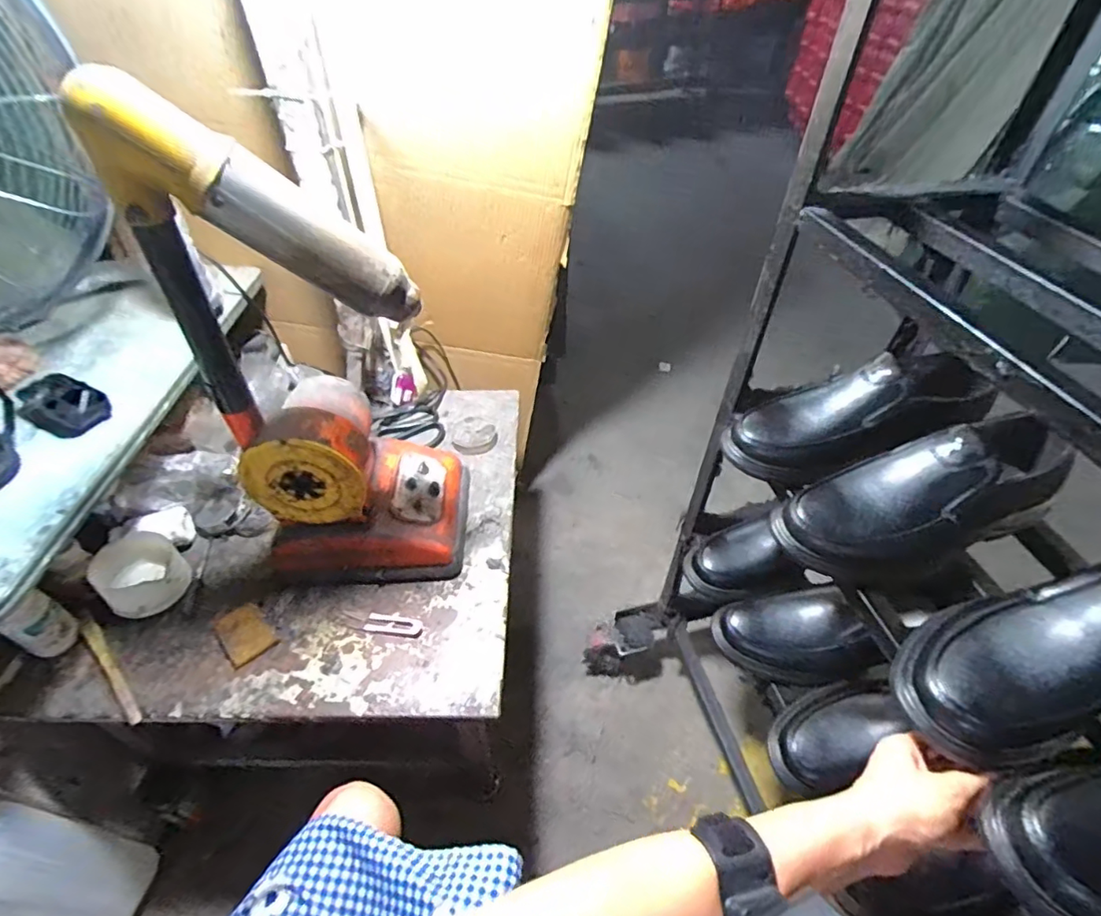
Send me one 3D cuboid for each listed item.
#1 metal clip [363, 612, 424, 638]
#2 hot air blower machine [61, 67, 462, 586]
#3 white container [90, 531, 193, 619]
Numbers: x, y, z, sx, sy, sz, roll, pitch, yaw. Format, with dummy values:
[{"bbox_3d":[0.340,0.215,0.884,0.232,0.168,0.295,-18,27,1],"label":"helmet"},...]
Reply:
[{"bbox_3d":[-0.191,0.204,0.666,0.069,0.007,0.028,5,46,5],"label":"metal clip"},{"bbox_3d":[-0.228,-0.087,0.574,0.215,0.507,0.181,0,45,0],"label":"hot air blower machine"},{"bbox_3d":[-0.499,0.140,0.663,0.080,0.063,0.083,0,45,0],"label":"white container"}]

